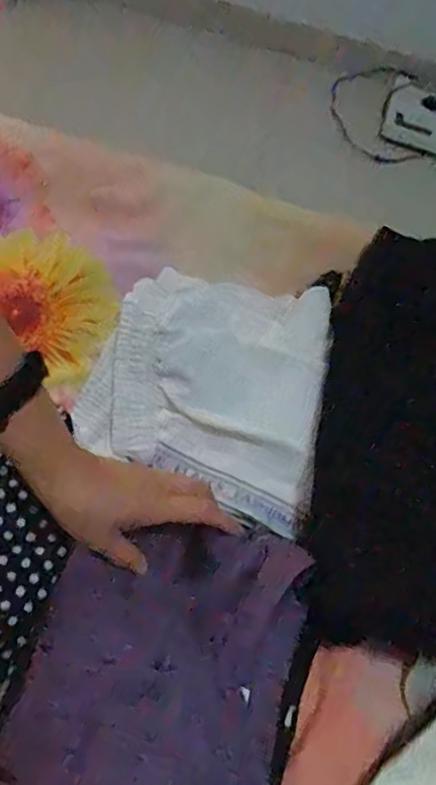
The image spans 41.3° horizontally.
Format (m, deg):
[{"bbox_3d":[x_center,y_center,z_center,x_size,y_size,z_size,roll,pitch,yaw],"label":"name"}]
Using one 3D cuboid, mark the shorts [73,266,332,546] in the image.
[{"bbox_3d":[-0.005,-0.017,0.551,0.222,0.031,0.233,15,64,6],"label":"shorts"}]

